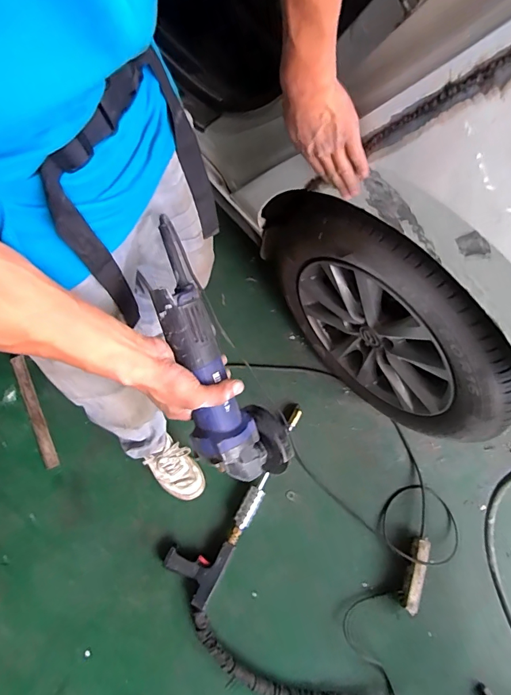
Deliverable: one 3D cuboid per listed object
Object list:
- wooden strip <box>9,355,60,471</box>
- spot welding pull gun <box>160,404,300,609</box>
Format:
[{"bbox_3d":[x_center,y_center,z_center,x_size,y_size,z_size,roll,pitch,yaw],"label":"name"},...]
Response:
[{"bbox_3d":[-0.617,0.178,1.141,0.038,0.018,0.322,-22,78,-8],"label":"wooden strip"},{"bbox_3d":[-0.044,0.394,1.107,0.145,0.057,0.550,32,76,6],"label":"spot welding pull gun"}]

